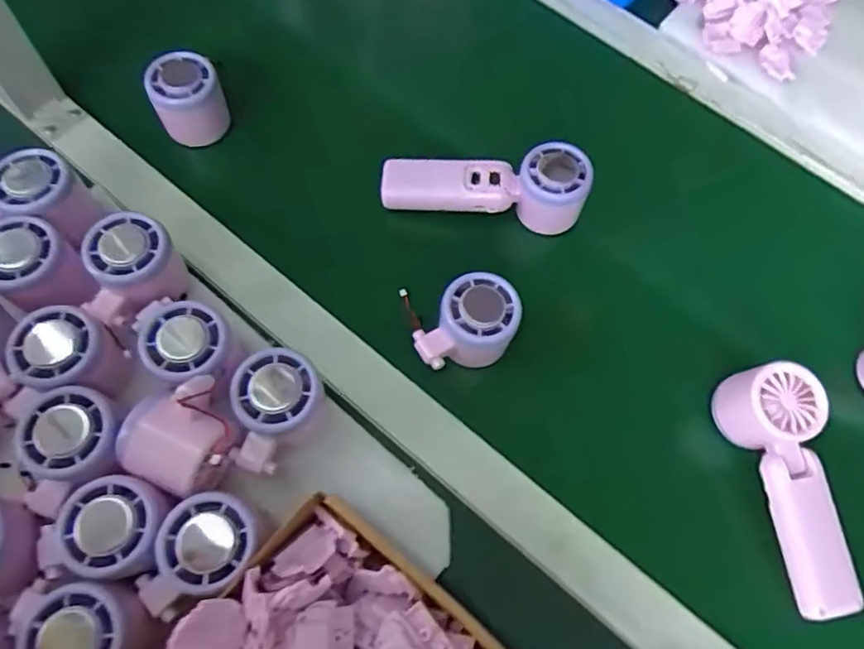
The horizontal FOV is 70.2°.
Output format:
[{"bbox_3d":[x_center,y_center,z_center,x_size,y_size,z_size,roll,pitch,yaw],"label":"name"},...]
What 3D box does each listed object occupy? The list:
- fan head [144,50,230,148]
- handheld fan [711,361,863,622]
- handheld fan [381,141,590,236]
[{"bbox_3d":[-0.203,-0.188,0.514,0.055,0.050,0.052,1,67,-3],"label":"fan head"},{"bbox_3d":[0.250,0.107,0.414,0.057,0.045,0.165,-12,68,-8],"label":"handheld fan"},{"bbox_3d":[0.041,-0.116,0.501,0.165,0.050,0.051,7,67,0],"label":"handheld fan"}]

